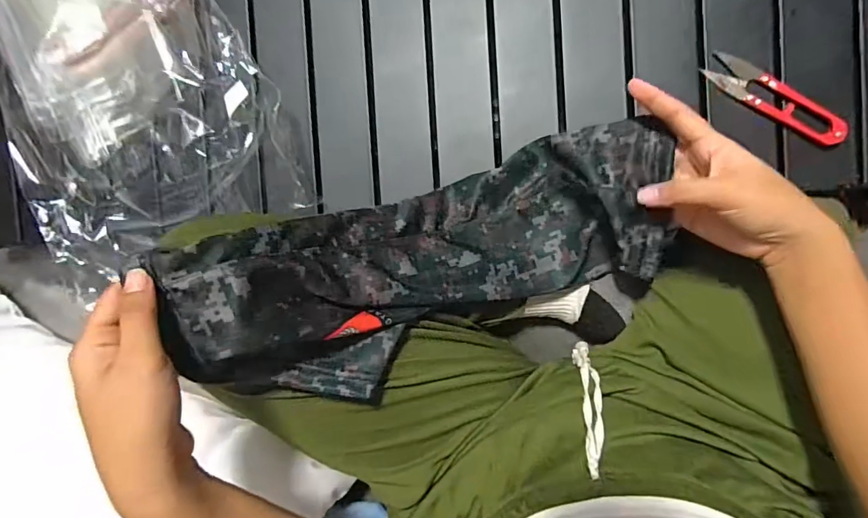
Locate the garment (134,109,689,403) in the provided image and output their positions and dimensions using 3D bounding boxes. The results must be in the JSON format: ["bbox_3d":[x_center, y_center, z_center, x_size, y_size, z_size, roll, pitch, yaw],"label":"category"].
[{"bbox_3d":[0.006,0.004,0.355,0.356,0.106,0.132,-18,90,-18],"label":"garment"}]

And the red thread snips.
[{"bbox_3d":[0.282,-0.132,0.379,0.118,0.008,0.028,33,98,6],"label":"red thread snips"}]

